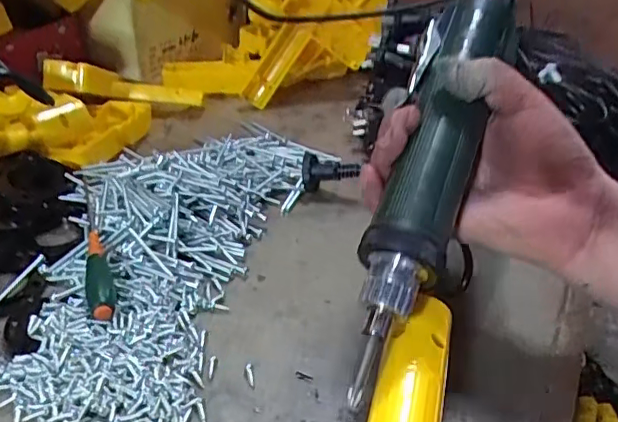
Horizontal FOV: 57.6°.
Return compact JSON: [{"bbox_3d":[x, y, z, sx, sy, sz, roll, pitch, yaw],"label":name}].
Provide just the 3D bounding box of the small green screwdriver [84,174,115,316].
[{"bbox_3d":[-0.153,0.024,0.402,0.016,0.018,0.151,-11,36,-19],"label":"small green screwdriver"}]

